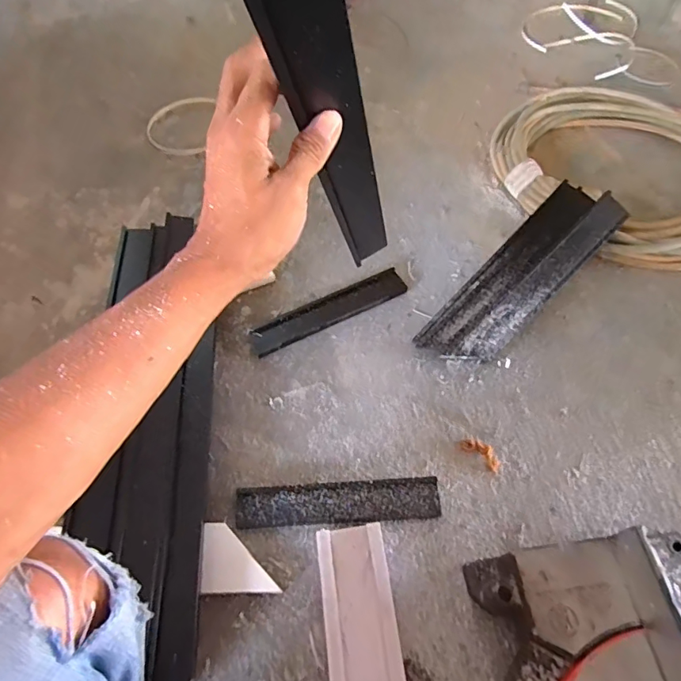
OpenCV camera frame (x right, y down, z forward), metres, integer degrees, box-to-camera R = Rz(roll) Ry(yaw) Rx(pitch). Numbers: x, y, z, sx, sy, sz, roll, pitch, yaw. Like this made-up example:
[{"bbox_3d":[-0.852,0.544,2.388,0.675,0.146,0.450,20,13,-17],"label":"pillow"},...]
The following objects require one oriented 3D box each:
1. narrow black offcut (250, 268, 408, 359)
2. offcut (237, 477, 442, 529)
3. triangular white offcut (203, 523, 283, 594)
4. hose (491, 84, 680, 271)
[{"bbox_3d":[-0.017,-0.046,0.770,0.251,0.015,0.050,-25,60,-13],"label":"narrow black offcut"},{"bbox_3d":[-0.002,0.203,0.611,0.244,0.019,0.049,-4,58,0],"label":"offcut"},{"bbox_3d":[-0.117,0.255,0.577,0.084,0.007,0.075,4,63,-12],"label":"triangular white offcut"},{"bbox_3d":[0.509,-0.324,0.911,0.428,0.054,0.463,-1,58,2],"label":"hose"}]

